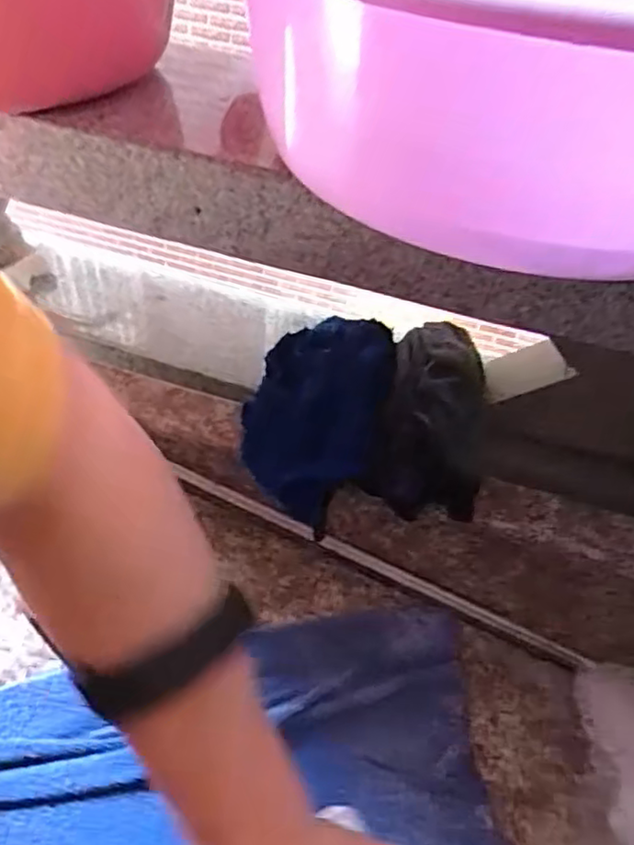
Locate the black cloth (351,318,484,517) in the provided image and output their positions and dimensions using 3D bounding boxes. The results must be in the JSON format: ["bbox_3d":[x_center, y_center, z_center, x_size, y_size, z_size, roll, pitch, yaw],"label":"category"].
[{"bbox_3d":[0.077,-0.013,0.425,0.066,0.049,0.155,14,42,6],"label":"black cloth"}]

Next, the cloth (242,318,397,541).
[{"bbox_3d":[0.002,-0.018,0.435,0.087,0.065,0.165,11,42,3],"label":"cloth"}]

